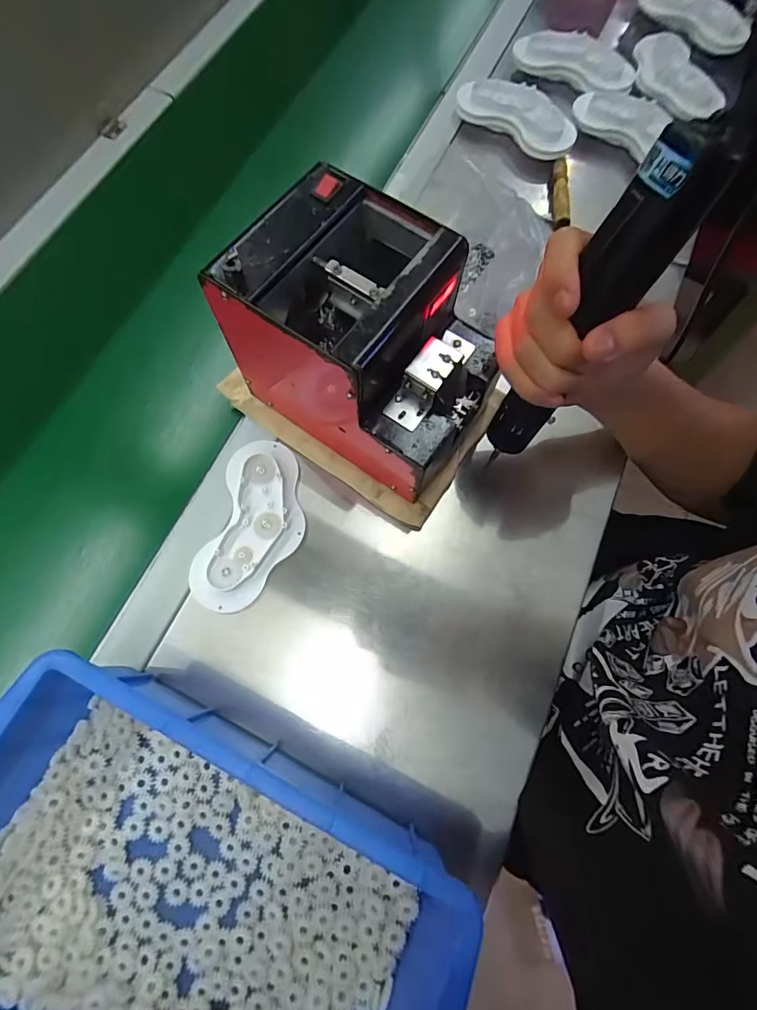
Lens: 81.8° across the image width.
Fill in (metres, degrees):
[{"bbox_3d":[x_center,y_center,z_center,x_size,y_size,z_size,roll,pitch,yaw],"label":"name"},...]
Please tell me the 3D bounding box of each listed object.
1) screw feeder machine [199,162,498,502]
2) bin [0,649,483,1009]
[{"bbox_3d":[-0.007,-0.120,0.337,0.175,0.155,0.123,33,75,12],"label":"screw feeder machine"},{"bbox_3d":[-0.123,0.246,0.259,0.309,0.081,0.200,25,73,10],"label":"bin"}]

